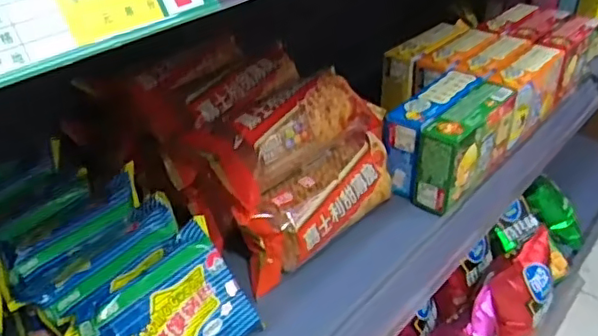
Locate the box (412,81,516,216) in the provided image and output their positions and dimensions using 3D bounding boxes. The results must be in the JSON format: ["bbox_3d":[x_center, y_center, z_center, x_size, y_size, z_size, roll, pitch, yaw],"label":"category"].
[{"bbox_3d":[0.175,-0.026,0.650,0.043,0.092,0.136,24,39,33],"label":"box"}]

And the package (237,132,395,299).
[{"bbox_3d":[0.024,0.036,0.580,0.056,0.068,0.183,27,41,36],"label":"package"}]

